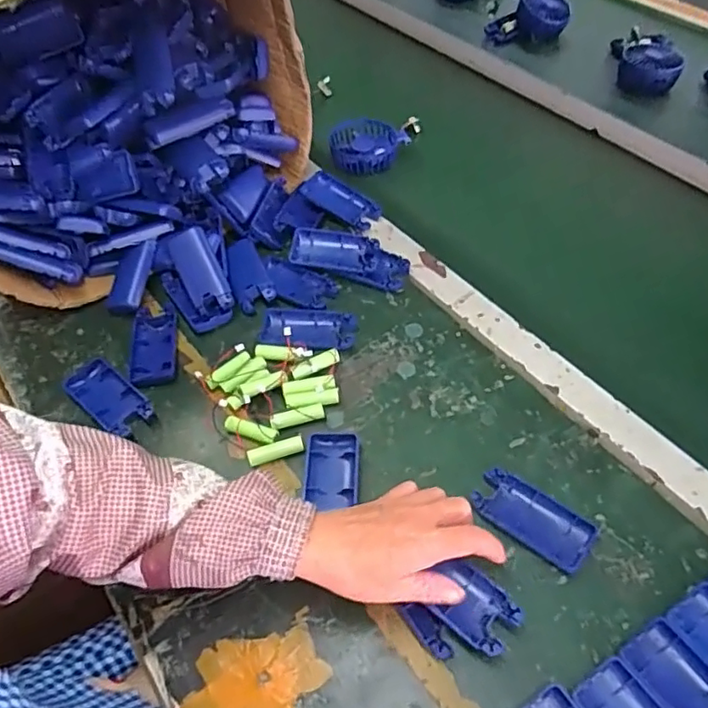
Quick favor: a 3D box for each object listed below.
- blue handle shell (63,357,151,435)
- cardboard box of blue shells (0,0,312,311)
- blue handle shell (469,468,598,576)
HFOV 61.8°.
[{"bbox_3d":[-0.238,0.041,0.571,0.094,0.013,0.045,33,62,25],"label":"blue handle shell"},{"bbox_3d":[-0.270,-0.289,0.638,0.389,0.299,0.314,-27,56,-16],"label":"cardboard box of blue shells"},{"bbox_3d":[0.142,0.132,0.473,0.094,0.017,0.046,31,61,24],"label":"blue handle shell"}]

